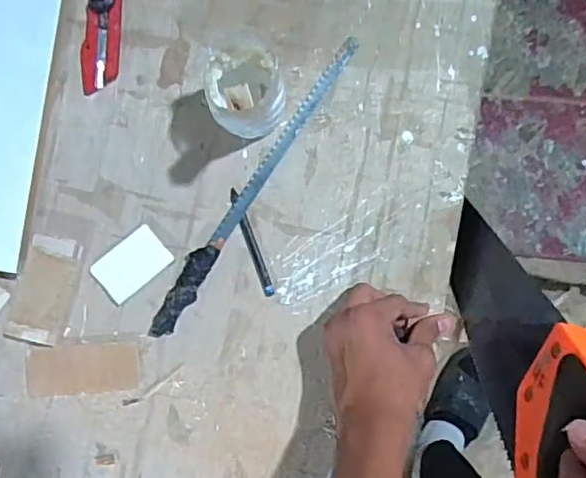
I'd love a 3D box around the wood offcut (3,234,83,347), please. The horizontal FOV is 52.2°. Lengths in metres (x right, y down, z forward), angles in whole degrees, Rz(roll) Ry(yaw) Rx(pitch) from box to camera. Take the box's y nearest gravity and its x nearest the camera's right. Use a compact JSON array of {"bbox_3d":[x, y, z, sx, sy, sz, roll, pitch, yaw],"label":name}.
[{"bbox_3d":[-0.217,0.045,0.524,0.045,0.012,0.093,17,88,1],"label":"wood offcut"}]

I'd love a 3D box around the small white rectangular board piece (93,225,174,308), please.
[{"bbox_3d":[-0.144,0.023,0.533,0.065,0.005,0.042,-40,87,-1],"label":"small white rectangular board piece"}]

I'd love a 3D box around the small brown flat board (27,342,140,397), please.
[{"bbox_3d":[-0.186,0.116,0.529,0.098,0.005,0.042,-4,87,0],"label":"small brown flat board"}]

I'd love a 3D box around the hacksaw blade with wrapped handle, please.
[{"bbox_3d":[-0.034,-0.049,0.529,0.023,0.021,0.311,33,88,2],"label":"hacksaw blade with wrapped handle"}]

